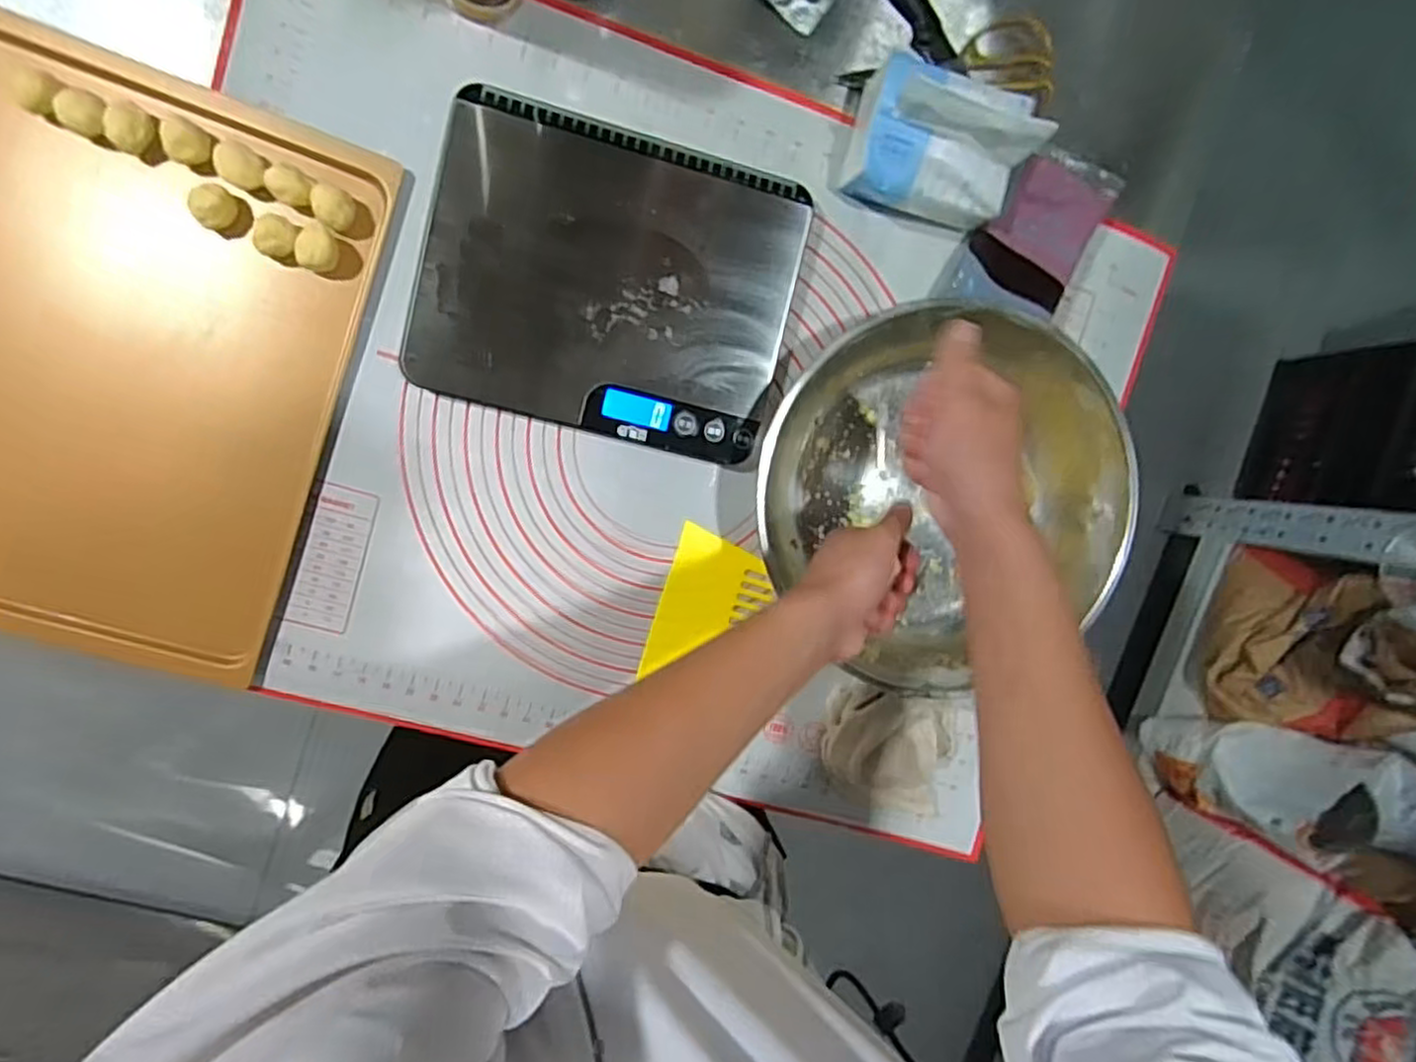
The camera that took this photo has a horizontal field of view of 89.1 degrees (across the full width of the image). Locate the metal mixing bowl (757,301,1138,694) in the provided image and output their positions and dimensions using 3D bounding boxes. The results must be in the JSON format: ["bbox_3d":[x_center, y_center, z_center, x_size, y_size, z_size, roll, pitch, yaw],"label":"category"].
[{"bbox_3d":[0.193,-0.040,0.611,0.299,0.105,0.279,-1,94,-8],"label":"metal mixing bowl"}]

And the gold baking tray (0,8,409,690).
[{"bbox_3d":[-0.453,-0.131,0.546,0.324,0.029,0.421,18,97,-8],"label":"gold baking tray"}]

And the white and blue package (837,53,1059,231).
[{"bbox_3d":[0.179,-0.296,0.552,0.118,0.110,0.089,12,95,-9],"label":"white and blue package"}]

